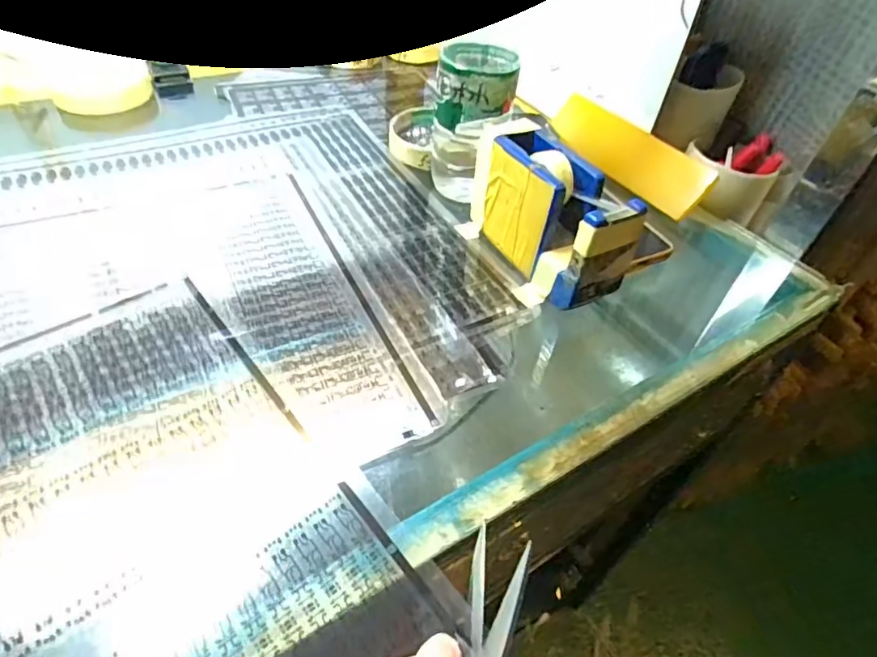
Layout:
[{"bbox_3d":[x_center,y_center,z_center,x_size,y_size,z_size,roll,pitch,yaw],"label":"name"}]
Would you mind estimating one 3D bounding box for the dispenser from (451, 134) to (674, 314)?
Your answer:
[{"bbox_3d":[0.076,-0.079,0.379,0.059,0.081,0.147,-22,51,-26],"label":"dispenser"}]

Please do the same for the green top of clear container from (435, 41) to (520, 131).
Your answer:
[{"bbox_3d":[0.032,-0.196,0.422,0.059,0.044,0.067,9,46,3],"label":"green top of clear container"}]

